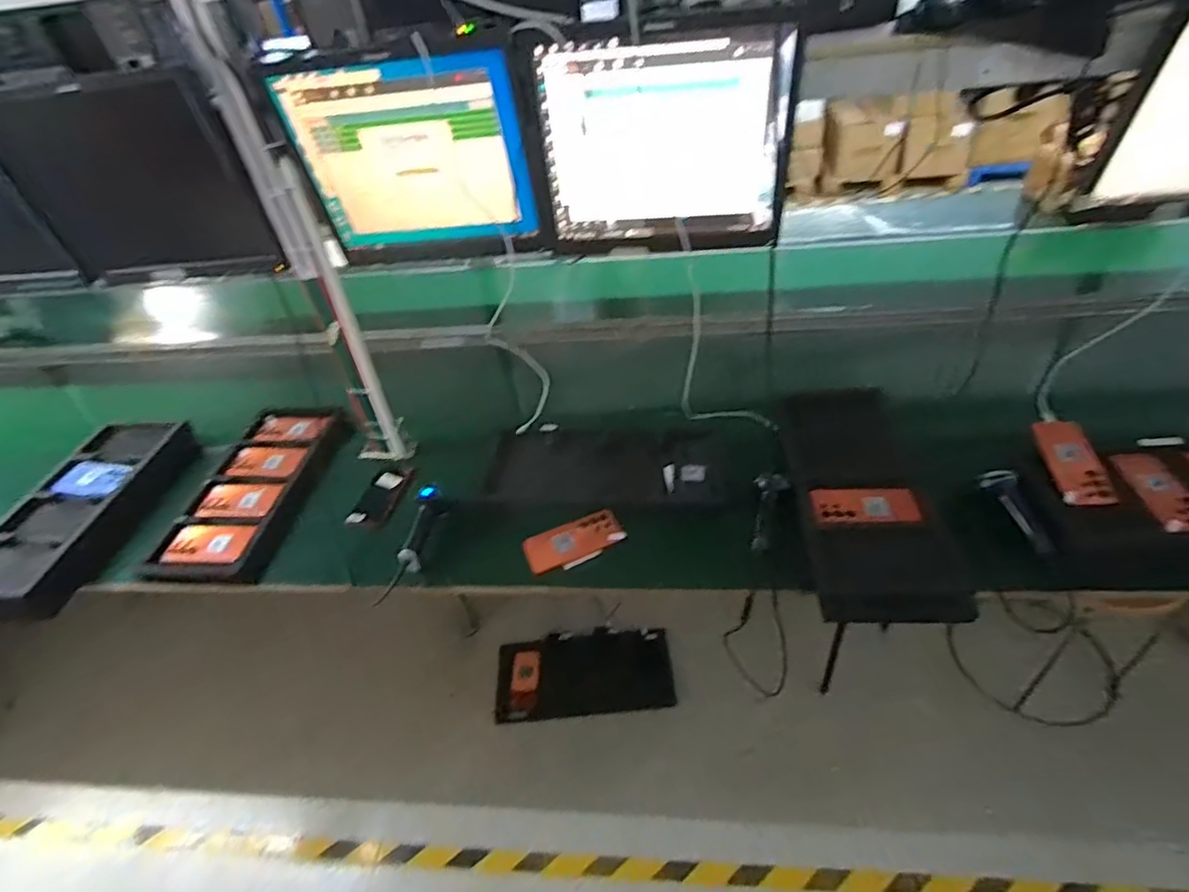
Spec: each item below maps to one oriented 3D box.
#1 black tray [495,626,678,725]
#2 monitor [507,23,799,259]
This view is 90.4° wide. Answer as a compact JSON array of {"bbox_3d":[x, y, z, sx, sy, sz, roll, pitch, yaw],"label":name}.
[{"bbox_3d":[-0.026,0.612,1.598,0.464,0.033,0.212,-3,71,-4],"label":"black tray"},{"bbox_3d":[0.097,-0.421,0.847,0.365,0.285,0.063,4,42,12],"label":"monitor"}]

